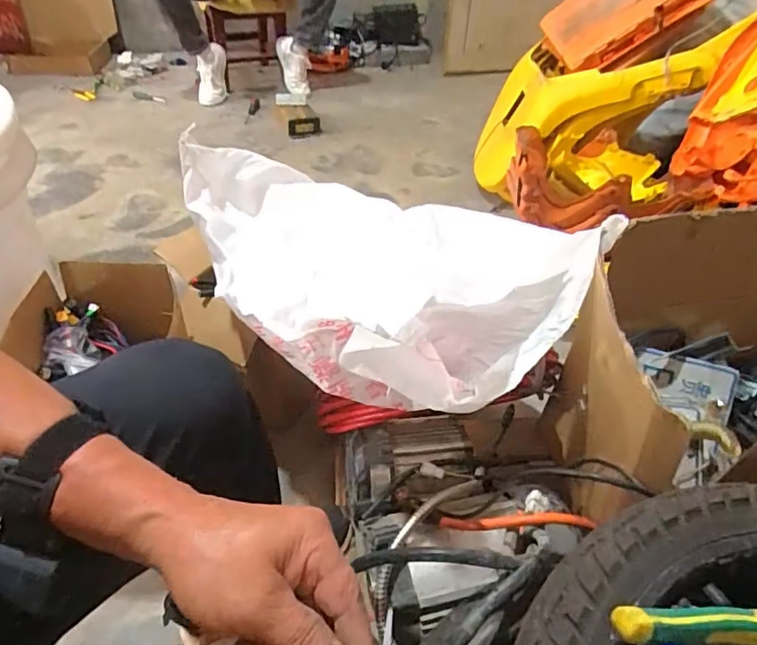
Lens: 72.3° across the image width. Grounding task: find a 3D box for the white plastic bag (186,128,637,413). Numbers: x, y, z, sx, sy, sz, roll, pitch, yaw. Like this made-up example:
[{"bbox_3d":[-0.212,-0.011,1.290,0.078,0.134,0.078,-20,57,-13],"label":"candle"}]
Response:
[{"bbox_3d":[-0.005,-0.079,0.666,0.500,0.189,0.299,24,47,21],"label":"white plastic bag"}]

